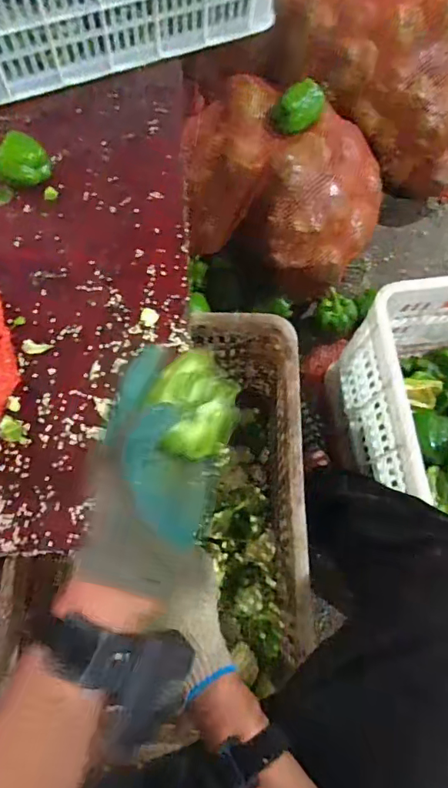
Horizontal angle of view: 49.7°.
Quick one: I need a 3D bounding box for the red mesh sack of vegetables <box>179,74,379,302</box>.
[{"bbox_3d":[0.105,-0.385,0.950,0.380,0.257,0.321,19,71,7],"label":"red mesh sack of vegetables"}]

